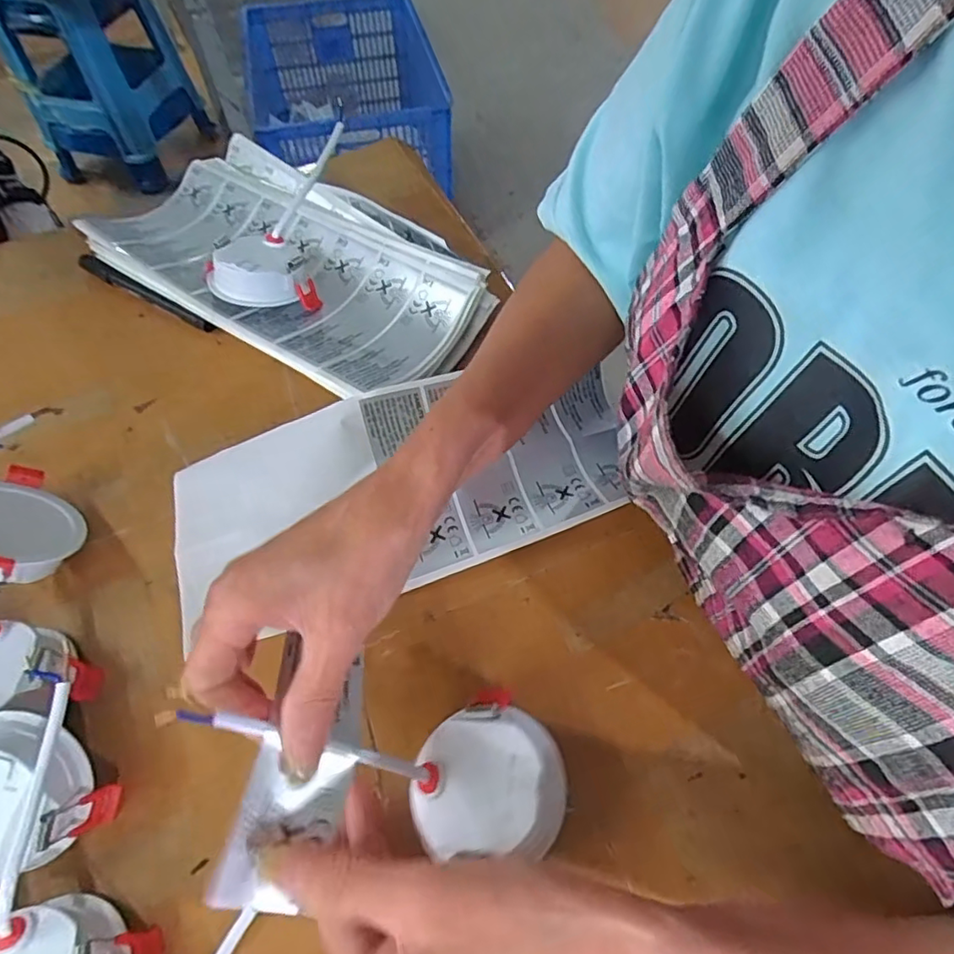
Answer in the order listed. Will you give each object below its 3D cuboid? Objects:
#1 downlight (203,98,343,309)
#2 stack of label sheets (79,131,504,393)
[{"bbox_3d":[-0.153,-0.203,0.444,0.079,0.056,0.175,4,58,2],"label":"downlight"},{"bbox_3d":[-0.144,-0.166,0.457,0.313,0.044,0.160,31,63,18],"label":"stack of label sheets"}]

